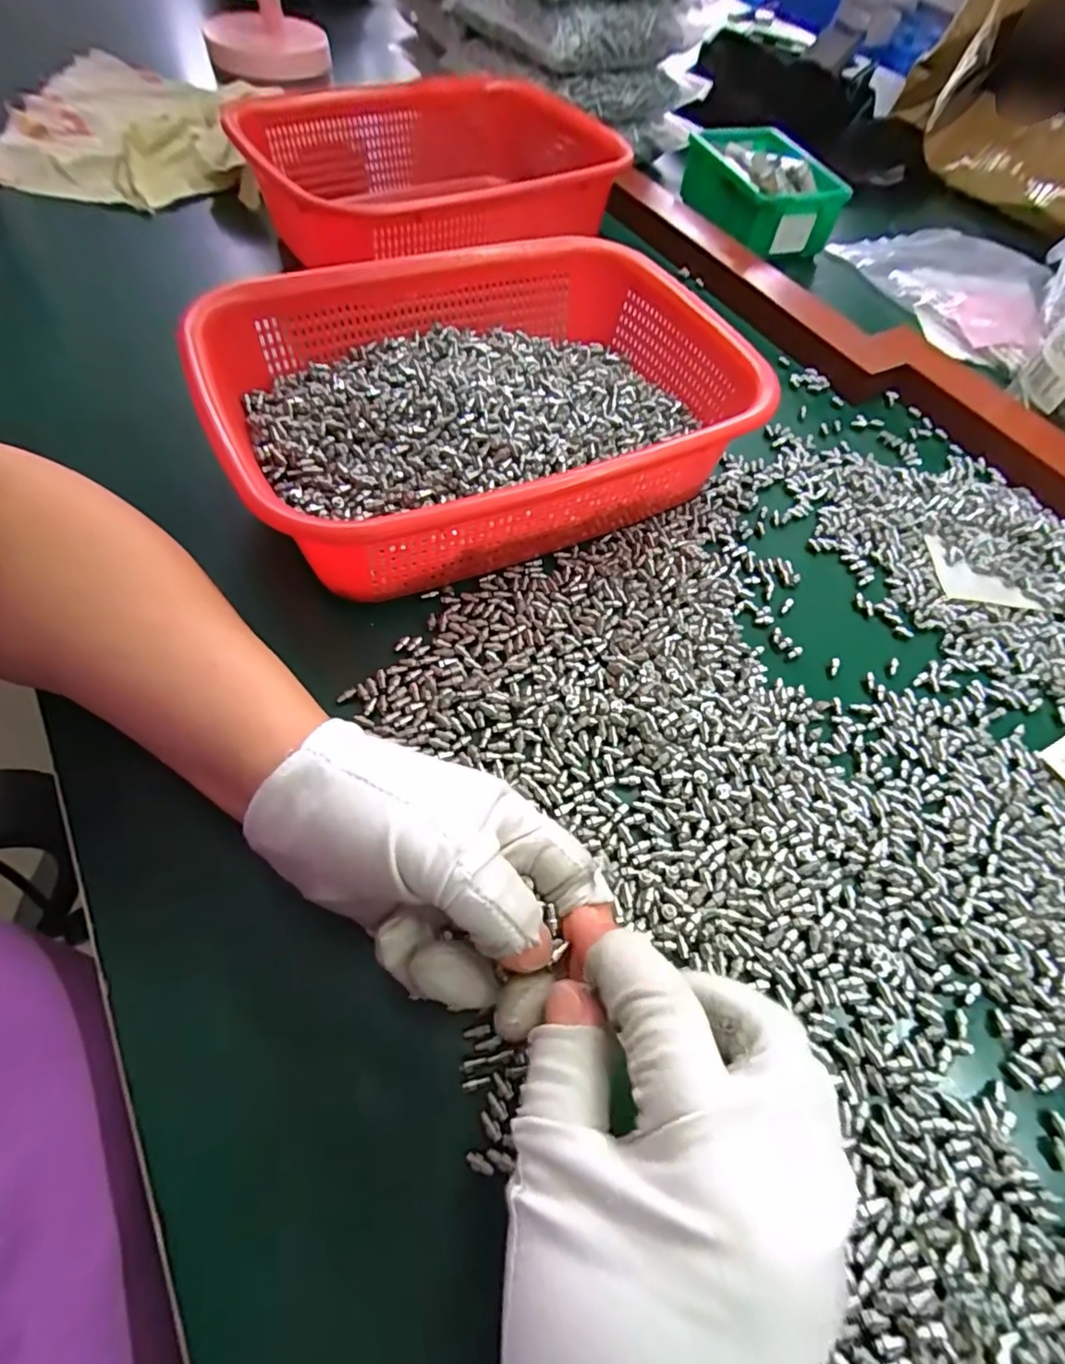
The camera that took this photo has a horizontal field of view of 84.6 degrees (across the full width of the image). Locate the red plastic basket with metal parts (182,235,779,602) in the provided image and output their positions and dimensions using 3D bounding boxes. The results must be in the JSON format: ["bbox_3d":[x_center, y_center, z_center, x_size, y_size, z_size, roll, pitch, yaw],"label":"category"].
[{"bbox_3d":[-0.023,-0.158,0.340,0.271,0.076,0.209,-22,64,-17],"label":"red plastic basket with metal parts"}]

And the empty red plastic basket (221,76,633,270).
[{"bbox_3d":[-0.060,-0.440,0.507,0.355,0.072,0.237,-28,66,-20],"label":"empty red plastic basket"}]

